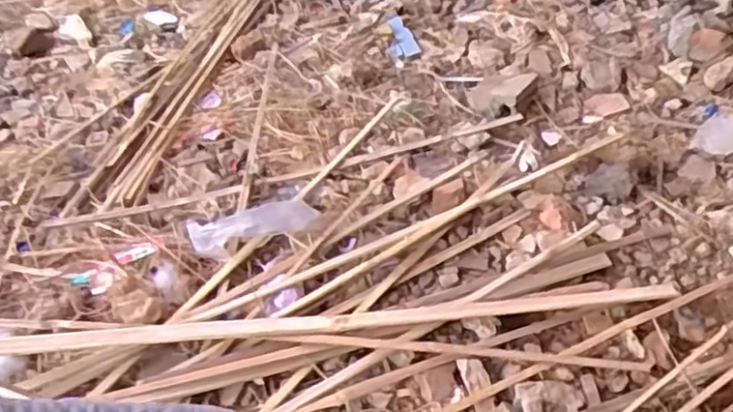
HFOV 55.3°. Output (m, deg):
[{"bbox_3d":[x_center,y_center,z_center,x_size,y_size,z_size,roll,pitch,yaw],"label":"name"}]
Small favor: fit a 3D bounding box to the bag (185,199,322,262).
[{"bbox_3d":[-0.192,0.030,1.179,0.215,0.055,0.101,-12,44,-9],"label":"bag"}]

